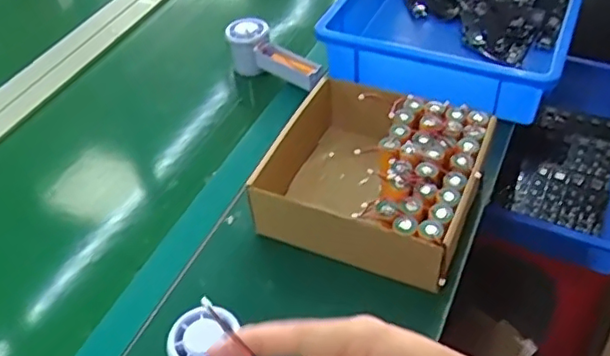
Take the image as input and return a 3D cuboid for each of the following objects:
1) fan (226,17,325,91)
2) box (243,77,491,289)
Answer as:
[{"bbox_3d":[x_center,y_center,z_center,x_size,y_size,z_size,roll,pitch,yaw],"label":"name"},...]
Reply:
[{"bbox_3d":[-0.039,-0.164,0.797,0.142,0.060,0.046,25,54,26],"label":"fan"},{"bbox_3d":[0.065,0.000,0.603,0.214,0.084,0.189,20,52,23],"label":"box"}]

